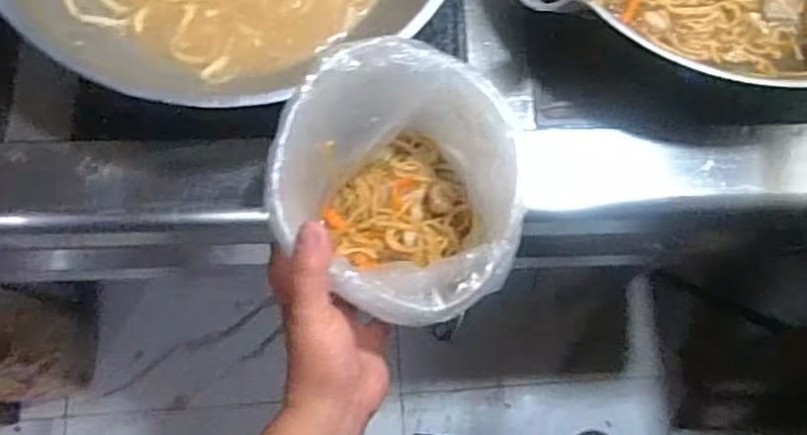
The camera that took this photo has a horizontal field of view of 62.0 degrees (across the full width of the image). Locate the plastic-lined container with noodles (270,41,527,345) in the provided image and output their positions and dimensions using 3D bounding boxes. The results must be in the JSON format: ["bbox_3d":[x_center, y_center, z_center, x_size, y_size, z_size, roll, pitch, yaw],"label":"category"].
[{"bbox_3d":[0.001,-0.013,0.421,0.148,0.107,0.135,0,74,0],"label":"plastic-lined container with noodles"}]

